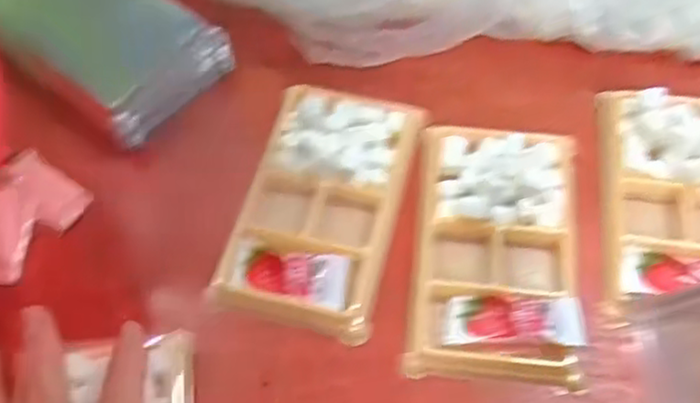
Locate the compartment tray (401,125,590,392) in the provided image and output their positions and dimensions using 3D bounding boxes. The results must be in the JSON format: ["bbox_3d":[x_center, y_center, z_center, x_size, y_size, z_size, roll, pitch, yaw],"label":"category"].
[{"bbox_3d":[0.072,0.018,0.352,0.076,0.013,0.135,5,61,5],"label":"compartment tray"}]

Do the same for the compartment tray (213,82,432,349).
[{"bbox_3d":[-0.013,-0.002,0.368,0.074,0.015,0.132,12,62,9],"label":"compartment tray"}]

